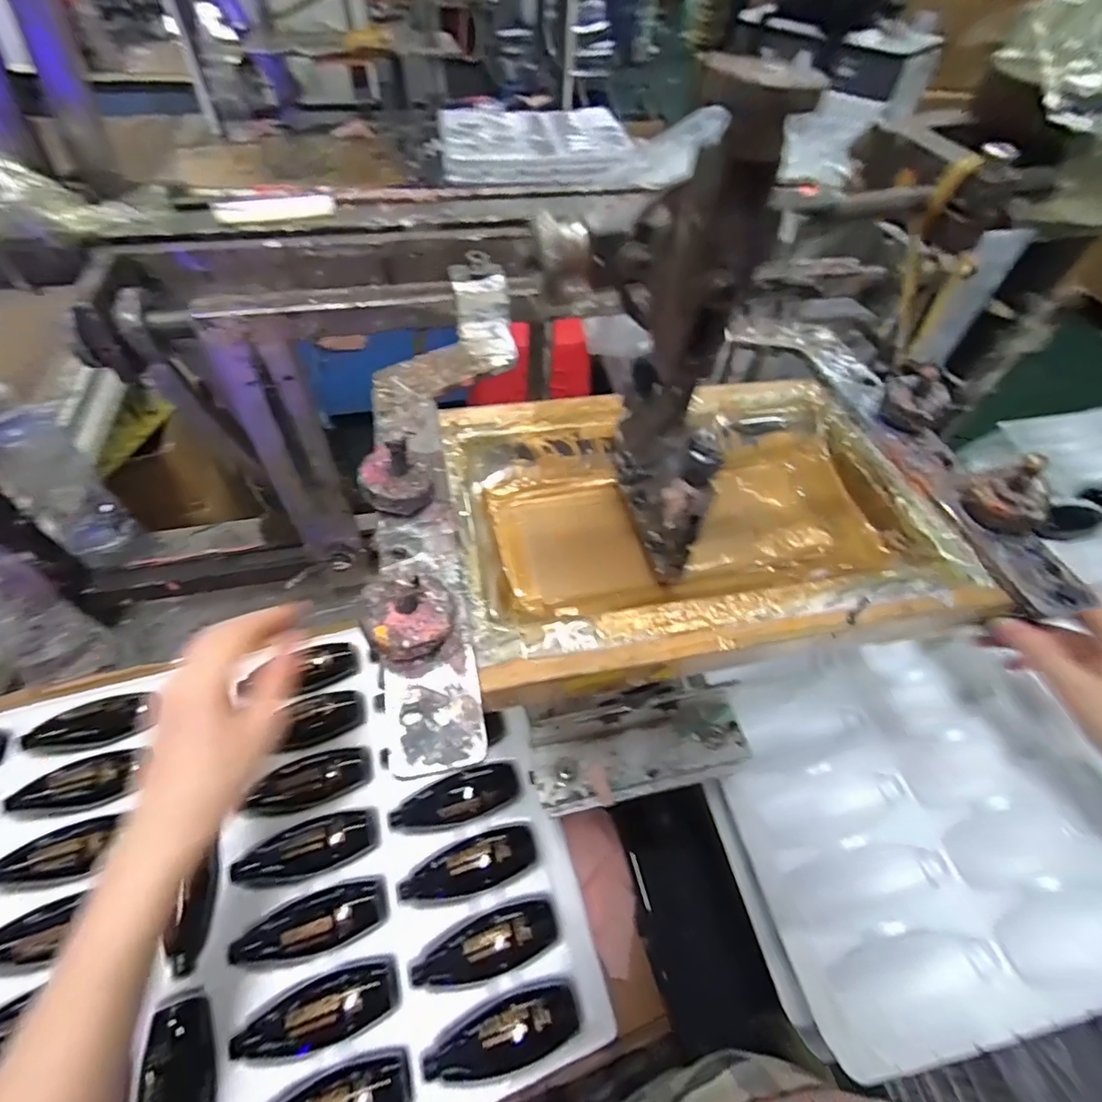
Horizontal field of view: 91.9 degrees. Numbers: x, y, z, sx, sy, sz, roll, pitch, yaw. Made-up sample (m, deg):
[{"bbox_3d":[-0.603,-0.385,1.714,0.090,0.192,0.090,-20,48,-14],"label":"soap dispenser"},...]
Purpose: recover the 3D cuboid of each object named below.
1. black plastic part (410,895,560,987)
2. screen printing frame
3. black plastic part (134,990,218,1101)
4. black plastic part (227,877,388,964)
[{"bbox_3d":[-0.046,0.287,0.387,0.103,0.015,0.040,-14,56,-15],"label":"black plastic part"},{"bbox_3d":[0.069,-0.019,0.267,0.227,0.029,0.164,-7,55,-10],"label":"screen printing frame"},{"bbox_3d":[-0.227,0.335,0.322,0.039,0.015,0.102,-11,55,-13],"label":"black plastic part"},{"bbox_3d":[-0.171,0.260,0.372,0.103,0.026,0.037,-11,55,-13],"label":"black plastic part"}]

